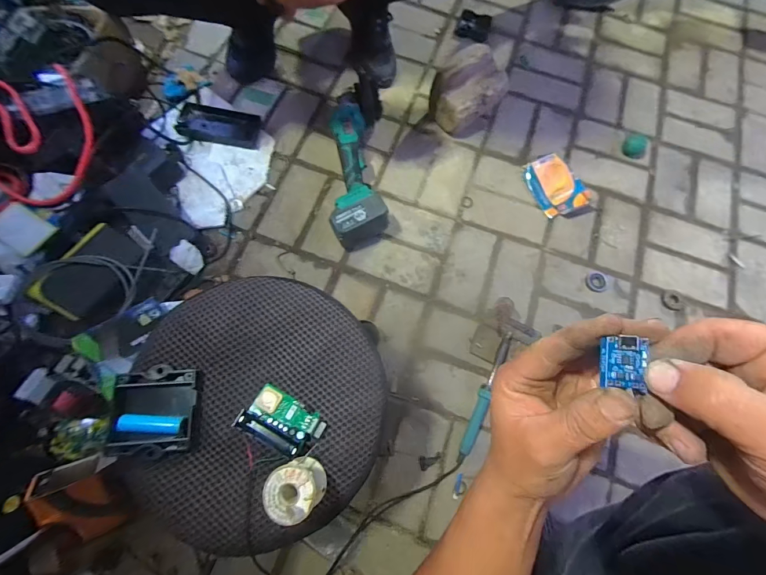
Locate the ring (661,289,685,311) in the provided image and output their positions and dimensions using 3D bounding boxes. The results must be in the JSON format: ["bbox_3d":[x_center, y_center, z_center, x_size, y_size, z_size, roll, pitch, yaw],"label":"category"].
[{"bbox_3d":[0.612,0.027,0.734,0.045,0.008,0.045,1,73,-4],"label":"ring"}]

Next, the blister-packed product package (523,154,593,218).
[{"bbox_3d":[0.400,-0.236,0.797,0.123,0.029,0.138,-22,76,-11],"label":"blister-packed product package"}]

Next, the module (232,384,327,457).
[{"bbox_3d":[-0.120,0.162,0.417,0.092,0.022,0.056,28,73,5],"label":"module"}]

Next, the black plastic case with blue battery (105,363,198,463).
[{"bbox_3d":[-0.270,0.146,0.412,0.090,0.025,0.100,2,73,-4],"label":"black plastic case with blue battery"}]

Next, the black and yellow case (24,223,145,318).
[{"bbox_3d":[-0.504,-0.022,0.610,0.113,0.026,0.161,40,67,-16],"label":"black and yellow case"}]

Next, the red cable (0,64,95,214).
[{"bbox_3d":[-0.758,-0.231,0.588,0.463,0.129,0.282,-13,74,-8],"label":"red cable"}]

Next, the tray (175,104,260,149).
[{"bbox_3d":[-0.371,-0.370,0.790,0.172,0.022,0.094,11,72,-1],"label":"tray"}]

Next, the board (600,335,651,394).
[{"bbox_3d":[0.122,0.039,0.176,0.020,0.004,0.025,2,90,26],"label":"board"}]

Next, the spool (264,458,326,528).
[{"bbox_3d":[-0.095,0.219,0.379,0.055,0.061,0.053,-11,74,-7],"label":"spool"}]

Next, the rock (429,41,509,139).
[{"bbox_3d":[0.196,-0.449,0.806,0.153,0.132,0.121,-38,78,-13],"label":"rock"}]

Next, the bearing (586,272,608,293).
[{"bbox_3d":[0.453,-0.011,0.738,0.051,0.011,0.043,-23,76,-11],"label":"bearing"}]

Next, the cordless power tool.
[{"bbox_3d":[-0.053,-0.266,0.752,0.114,0.094,0.367,-1,73,-3],"label":"cordless power tool"}]

